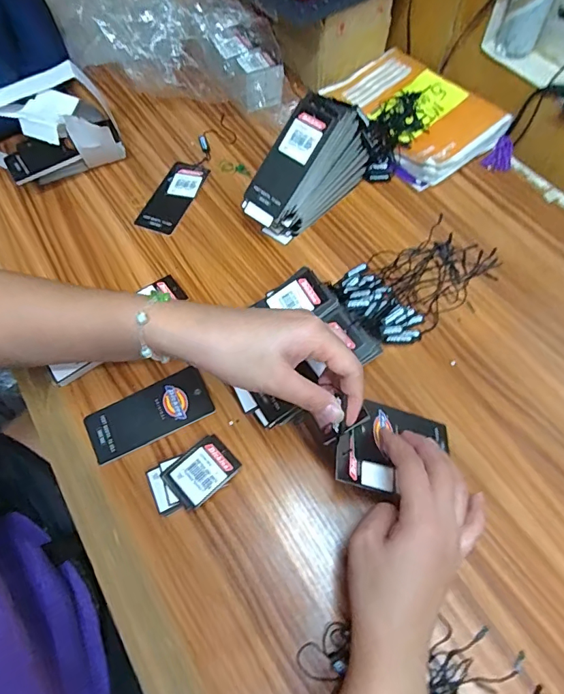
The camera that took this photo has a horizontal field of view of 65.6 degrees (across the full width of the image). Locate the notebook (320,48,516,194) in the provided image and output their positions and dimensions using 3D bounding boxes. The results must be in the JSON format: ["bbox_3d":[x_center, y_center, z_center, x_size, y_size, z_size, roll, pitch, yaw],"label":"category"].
[{"bbox_3d":[0.159,-0.299,0.562,0.142,0.032,0.211,-33,66,-15],"label":"notebook"}]

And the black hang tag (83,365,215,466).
[{"bbox_3d":[-0.119,0.059,0.393,0.107,0.004,0.052,-25,64,-11],"label":"black hang tag"}]

